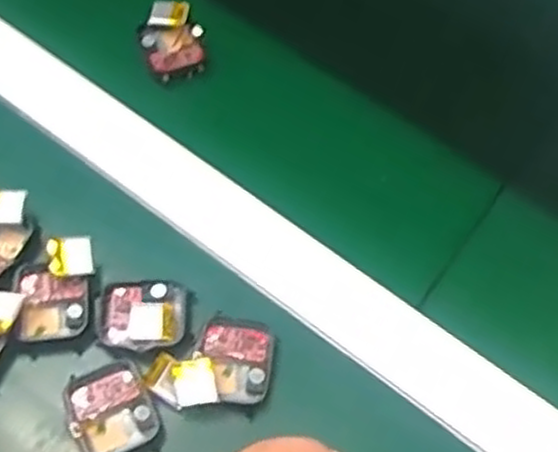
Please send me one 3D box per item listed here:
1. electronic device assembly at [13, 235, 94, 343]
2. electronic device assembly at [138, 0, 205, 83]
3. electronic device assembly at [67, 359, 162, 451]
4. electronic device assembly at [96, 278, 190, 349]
[{"bbox_3d":[-0.110,0.032,0.380,0.040,0.027,0.040,-8,61,-7],"label":"electronic device assembly"},{"bbox_3d":[-0.065,-0.114,0.470,0.036,0.014,0.048,-19,63,-13],"label":"electronic device assembly"},{"bbox_3d":[-0.079,0.087,0.360,0.037,0.012,0.042,-30,66,-18],"label":"electronic device assembly"},{"bbox_3d":[-0.068,0.044,0.379,0.044,0.010,0.035,0,61,-3],"label":"electronic device assembly"}]

